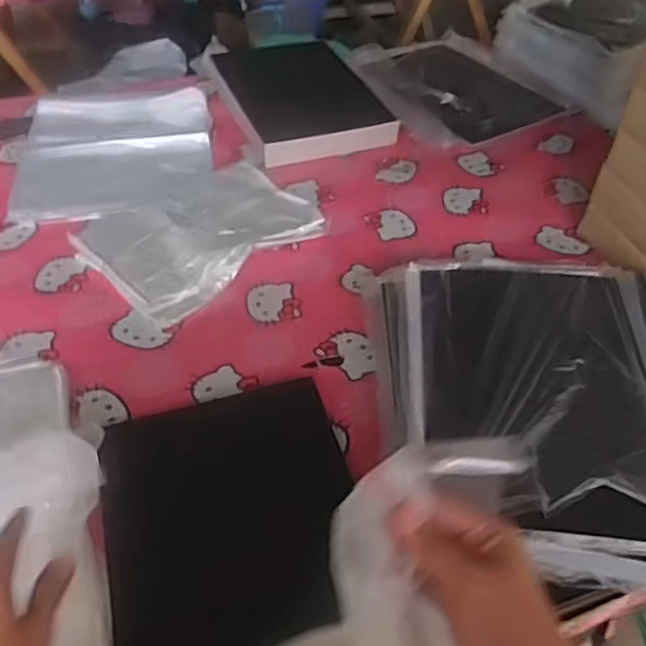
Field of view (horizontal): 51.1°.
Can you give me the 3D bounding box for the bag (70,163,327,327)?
[{"bbox_3d":[-0.184,-0.141,1.006,0.242,0.033,0.314,35,53,30],"label":"bag"}]

